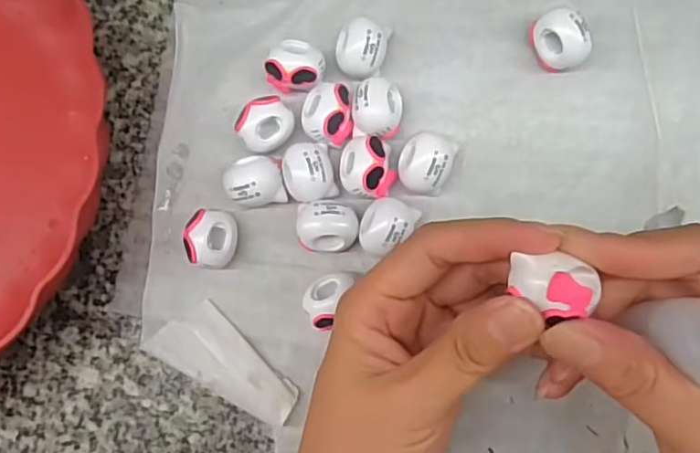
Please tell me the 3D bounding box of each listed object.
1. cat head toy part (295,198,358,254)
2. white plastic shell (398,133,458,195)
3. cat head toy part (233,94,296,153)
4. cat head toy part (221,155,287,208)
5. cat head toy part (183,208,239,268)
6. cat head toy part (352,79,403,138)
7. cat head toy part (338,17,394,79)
[{"bbox_3d":[-0.009,0.000,0.251,0.024,0.017,0.021,1,83,6],"label":"cat head toy part"},{"bbox_3d":[0.032,-0.027,0.250,0.022,0.020,0.025,22,86,8],"label":"white plastic shell"},{"bbox_3d":[-0.036,-0.044,0.258,0.020,0.017,0.024,37,88,9],"label":"cat head toy part"},{"bbox_3d":[-0.041,-0.019,0.256,0.024,0.019,0.022,-1,83,6],"label":"cat head toy part"},{"bbox_3d":[-0.059,0.005,0.255,0.019,0.020,0.024,2,83,6],"label":"cat head toy part"},{"bbox_3d":[0.012,-0.050,0.255,0.020,0.020,0.024,4,83,6],"label":"cat head toy part"},{"bbox_3d":[0.005,-0.076,0.258,0.021,0.019,0.024,5,83,6],"label":"cat head toy part"}]

